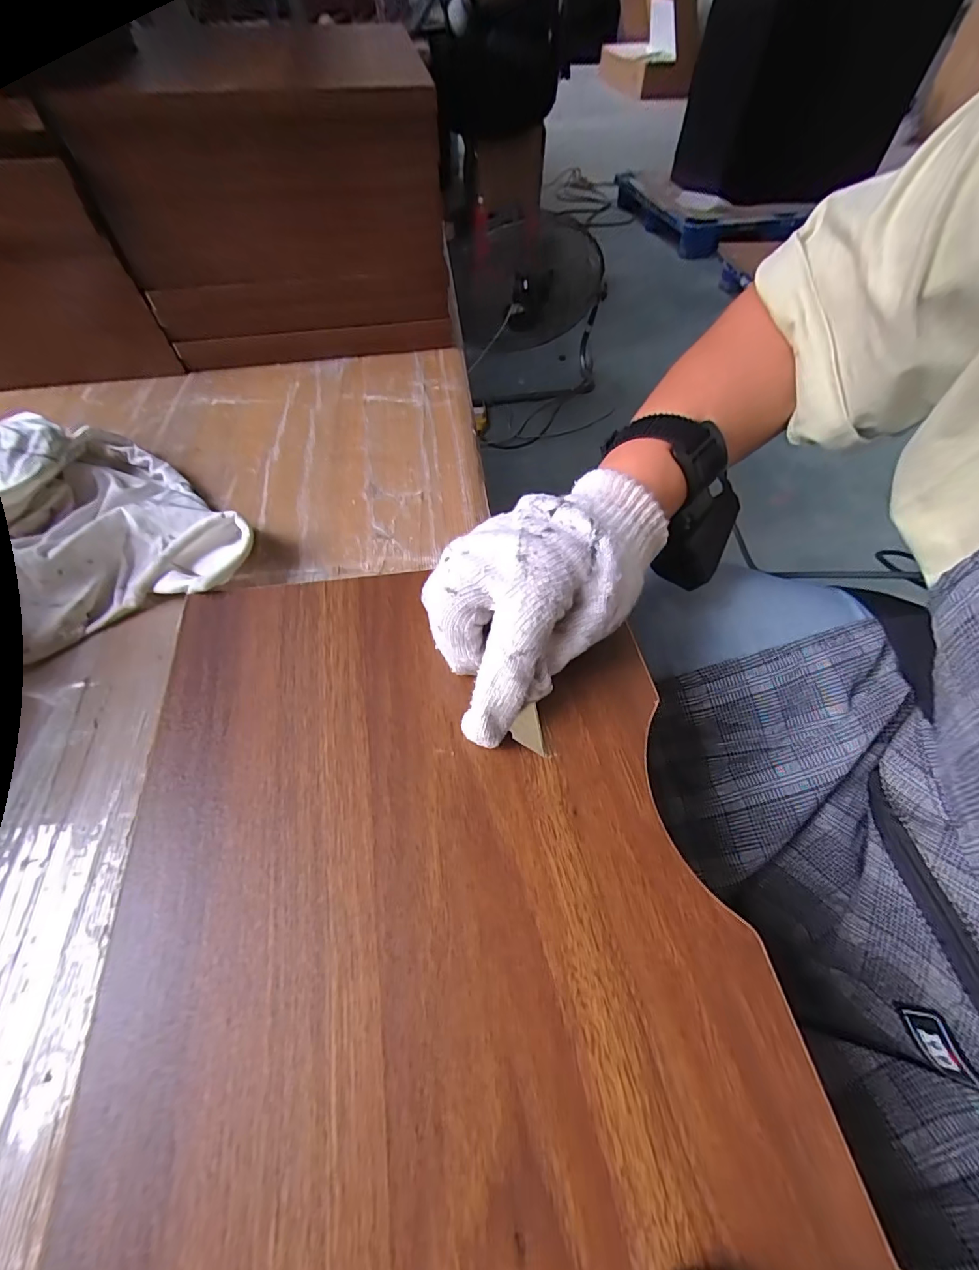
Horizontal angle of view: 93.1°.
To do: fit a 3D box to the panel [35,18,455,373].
[{"bbox_3d":[-0.153,-0.302,0.349,0.235,0.185,0.031,-9,58,-6],"label":"panel"}]

